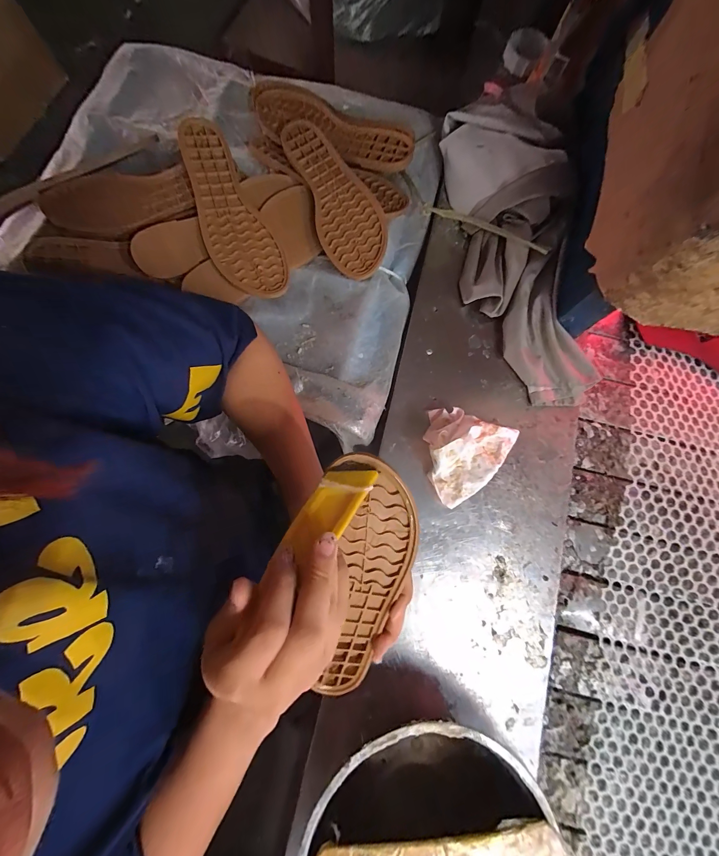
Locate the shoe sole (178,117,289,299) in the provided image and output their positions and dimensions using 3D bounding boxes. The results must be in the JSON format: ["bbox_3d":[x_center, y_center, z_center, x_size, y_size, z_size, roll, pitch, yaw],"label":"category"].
[{"bbox_3d":[-0.165,-0.271,0.401,0.079,0.012,0.232,-25,88,-14],"label":"shoe sole"}]

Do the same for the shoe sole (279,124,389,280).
[{"bbox_3d":[-0.029,-0.309,0.425,0.085,0.012,0.232,-20,82,3],"label":"shoe sole"}]

